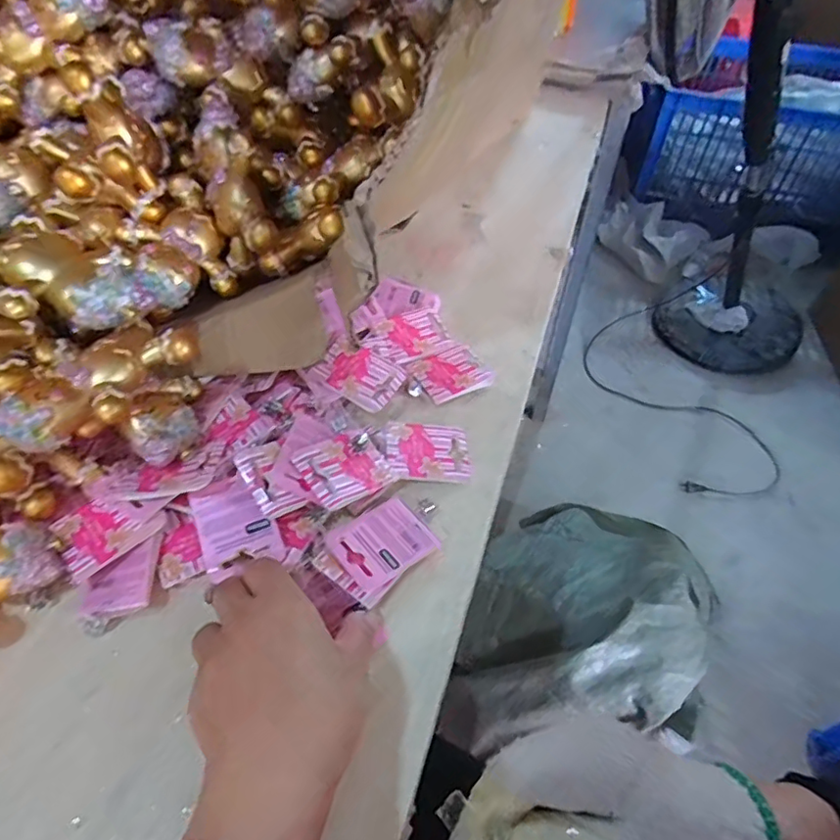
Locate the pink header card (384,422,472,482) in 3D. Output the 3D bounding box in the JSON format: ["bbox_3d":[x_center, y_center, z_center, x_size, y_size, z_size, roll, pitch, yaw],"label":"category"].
[{"bbox_3d":[0.005,0.022,0.415,0.061,0.004,0.047,4,54,-18],"label":"pink header card"}]

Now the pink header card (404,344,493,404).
[{"bbox_3d":[0.026,-0.038,0.471,0.058,0.008,0.046,-27,54,-22],"label":"pink header card"}]

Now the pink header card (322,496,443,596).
[{"bbox_3d":[-0.022,0.077,0.368,0.062,0.005,0.046,-27,57,-37],"label":"pink header card"}]

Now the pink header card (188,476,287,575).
[{"bbox_3d":[-0.113,0.064,0.356,0.046,0.005,0.053,-19,80,-2],"label":"pink header card"}]

